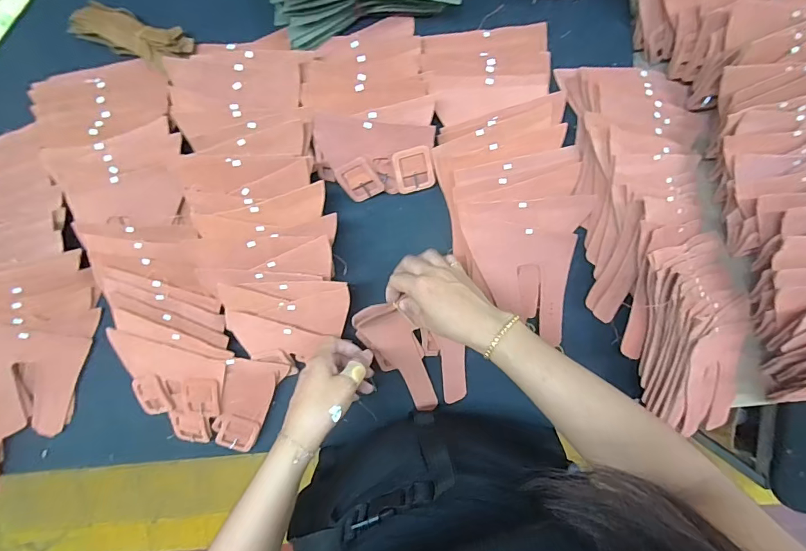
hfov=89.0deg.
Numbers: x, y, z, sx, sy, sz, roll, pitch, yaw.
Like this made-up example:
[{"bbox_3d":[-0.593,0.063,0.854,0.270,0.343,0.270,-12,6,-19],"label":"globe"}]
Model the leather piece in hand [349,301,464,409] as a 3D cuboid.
[{"bbox_3d":[0.011,0.099,0.515,0.087,0.032,0.180,-45,108,5],"label":"leather piece in hand"}]

